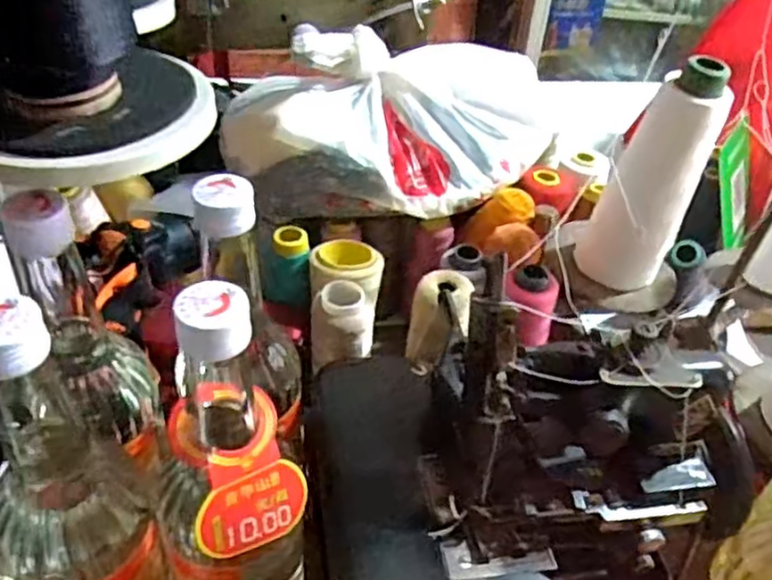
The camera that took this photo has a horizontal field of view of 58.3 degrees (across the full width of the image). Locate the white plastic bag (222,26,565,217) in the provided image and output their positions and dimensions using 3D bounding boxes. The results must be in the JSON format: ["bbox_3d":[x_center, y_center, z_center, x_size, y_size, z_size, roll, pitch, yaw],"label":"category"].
[{"bbox_3d":[0.016,-0.138,0.562,0.280,0.114,0.142,-5,42,-12],"label":"white plastic bag"}]

